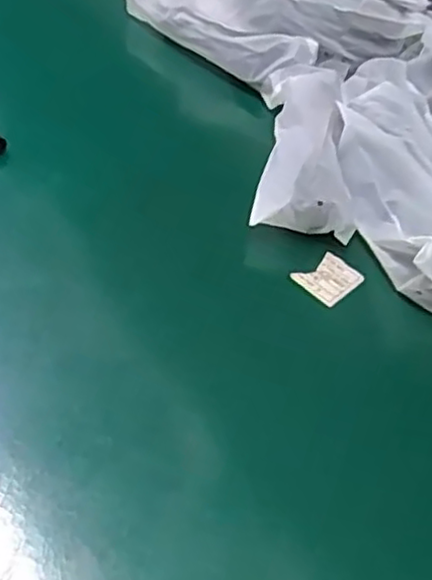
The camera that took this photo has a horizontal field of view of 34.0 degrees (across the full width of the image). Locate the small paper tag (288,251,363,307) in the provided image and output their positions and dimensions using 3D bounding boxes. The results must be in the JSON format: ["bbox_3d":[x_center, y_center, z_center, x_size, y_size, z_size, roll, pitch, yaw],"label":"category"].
[{"bbox_3d":[0.055,-0.005,0.344,0.028,0.006,0.026,-26,51,-21],"label":"small paper tag"}]

